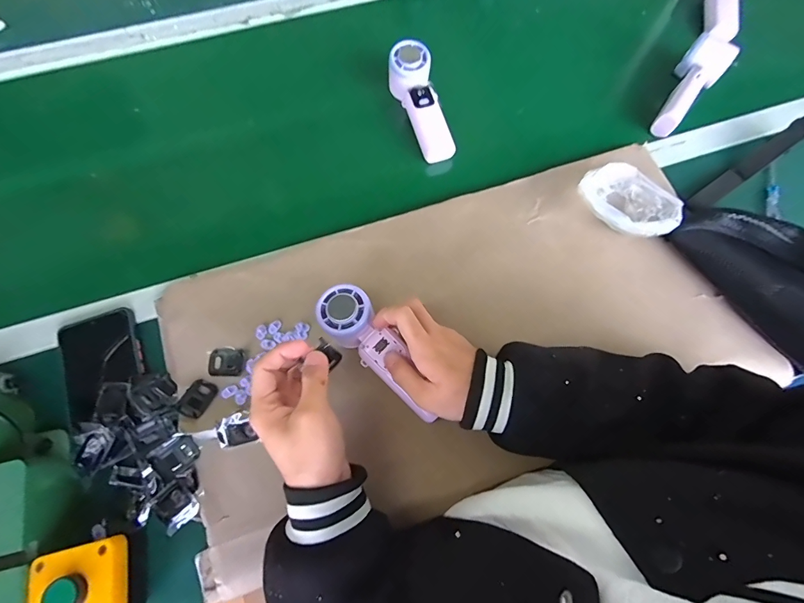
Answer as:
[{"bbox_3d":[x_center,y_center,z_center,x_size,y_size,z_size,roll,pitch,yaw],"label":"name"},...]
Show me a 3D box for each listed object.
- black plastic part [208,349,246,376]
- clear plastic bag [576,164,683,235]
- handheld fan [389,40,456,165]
[{"bbox_3d":[-0.190,0.066,0.427,0.038,0.004,0.029,1,71,-2],"label":"black plastic part"},{"bbox_3d":[0.274,-0.119,0.481,0.088,0.033,0.110,-39,77,-14],"label":"clear plastic bag"},{"bbox_3d":[0.026,-0.273,0.547,0.051,0.045,0.170,-19,86,-9],"label":"handheld fan"}]

